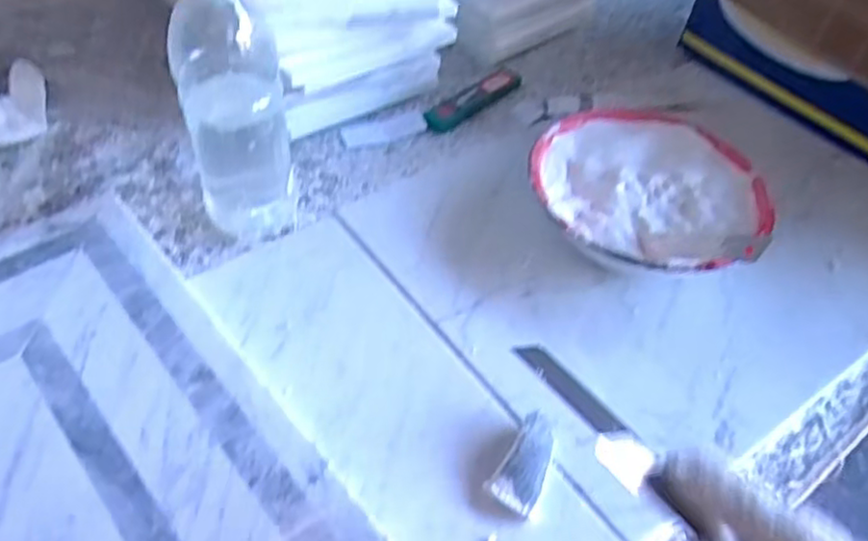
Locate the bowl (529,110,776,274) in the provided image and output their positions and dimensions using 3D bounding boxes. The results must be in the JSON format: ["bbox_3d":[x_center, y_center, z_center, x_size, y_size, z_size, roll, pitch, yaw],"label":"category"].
[{"bbox_3d":[0.154,-0.047,0.510,0.159,0.057,0.155,2,50,-2],"label":"bowl"}]

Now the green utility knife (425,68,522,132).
[{"bbox_3d":[0.037,-0.159,0.636,0.024,0.016,0.121,36,56,23],"label":"green utility knife"}]

